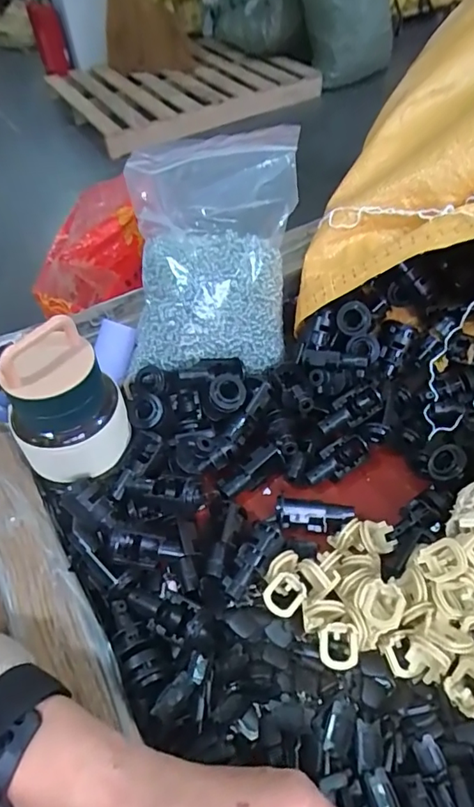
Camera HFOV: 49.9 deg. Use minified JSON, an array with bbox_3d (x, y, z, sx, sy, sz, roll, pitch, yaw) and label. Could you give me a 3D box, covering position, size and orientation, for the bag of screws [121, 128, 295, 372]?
[{"bbox_3d":[-0.017,-0.130,0.417,0.142,0.200,0.069,1,11,-13],"label":"bag of screws"}]

